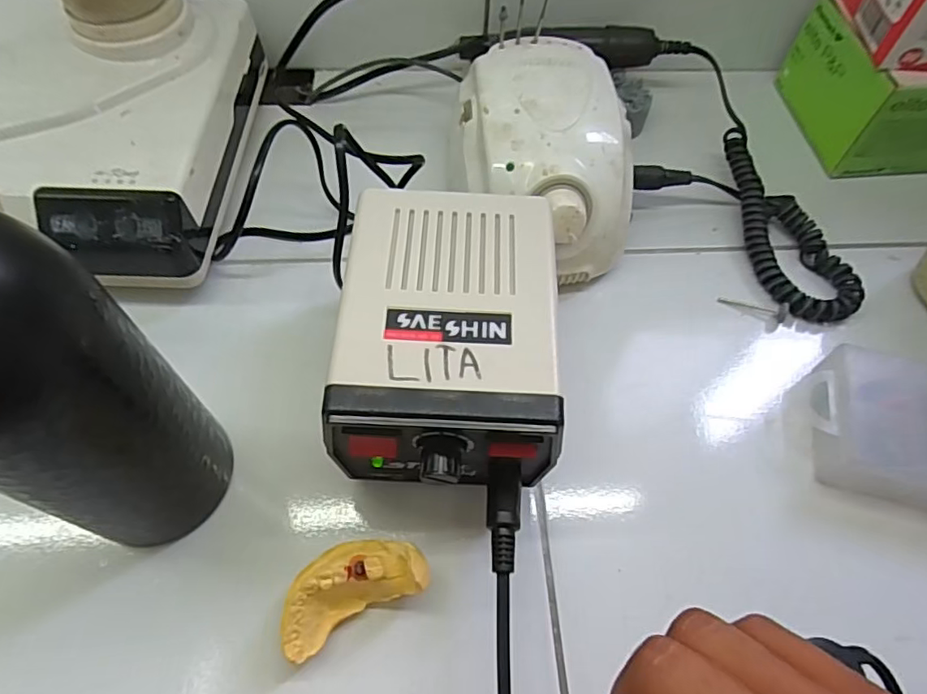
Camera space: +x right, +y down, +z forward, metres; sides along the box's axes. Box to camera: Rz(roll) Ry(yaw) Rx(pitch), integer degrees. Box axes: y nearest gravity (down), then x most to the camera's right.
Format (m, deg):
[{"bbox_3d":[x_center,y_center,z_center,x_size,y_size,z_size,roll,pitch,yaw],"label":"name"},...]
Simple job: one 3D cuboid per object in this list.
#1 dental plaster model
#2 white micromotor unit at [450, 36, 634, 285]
[{"bbox_3d":[-0.050,0.107,0.257,0.065,0.031,0.034,-24,65,-15],"label":"dental plaster model"},{"bbox_3d":[0.046,-0.113,0.357,0.104,0.084,0.135,0,61,-3],"label":"white micromotor unit"}]

